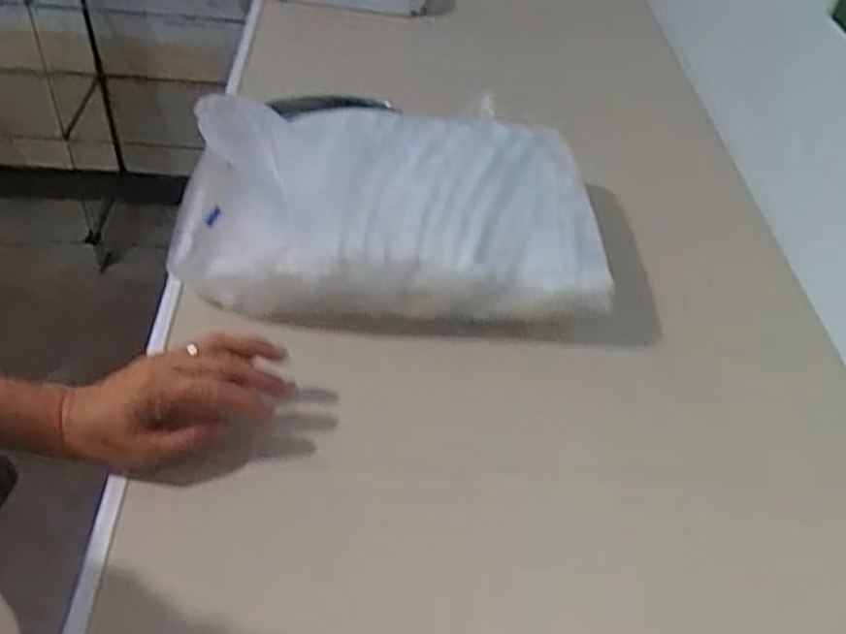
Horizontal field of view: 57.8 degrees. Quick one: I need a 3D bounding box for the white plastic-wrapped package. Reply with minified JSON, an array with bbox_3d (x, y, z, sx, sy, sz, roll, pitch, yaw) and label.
[{"bbox_3d":[-0.027,-0.088,0.673,0.346,0.111,0.194,1,46,-6],"label":"white plastic-wrapped package"}]

